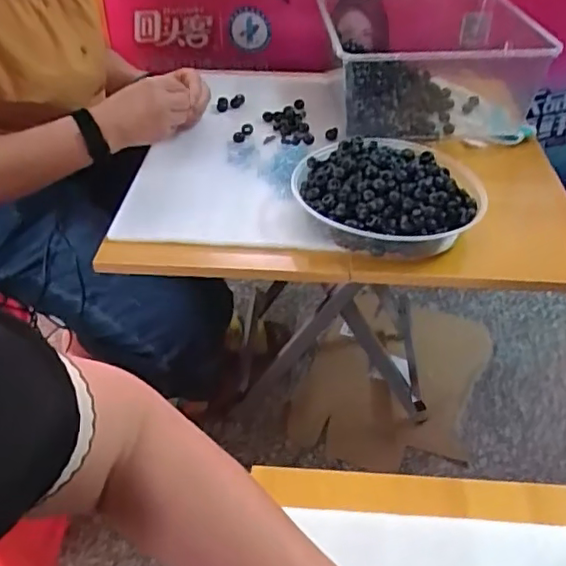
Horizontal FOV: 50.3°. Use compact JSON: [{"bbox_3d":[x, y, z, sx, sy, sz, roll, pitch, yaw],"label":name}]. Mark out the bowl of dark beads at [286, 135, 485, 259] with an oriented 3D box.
[{"bbox_3d":[0.129,-0.105,0.757,0.223,0.077,0.215,0,39,0],"label":"bowl of dark beads"}]

